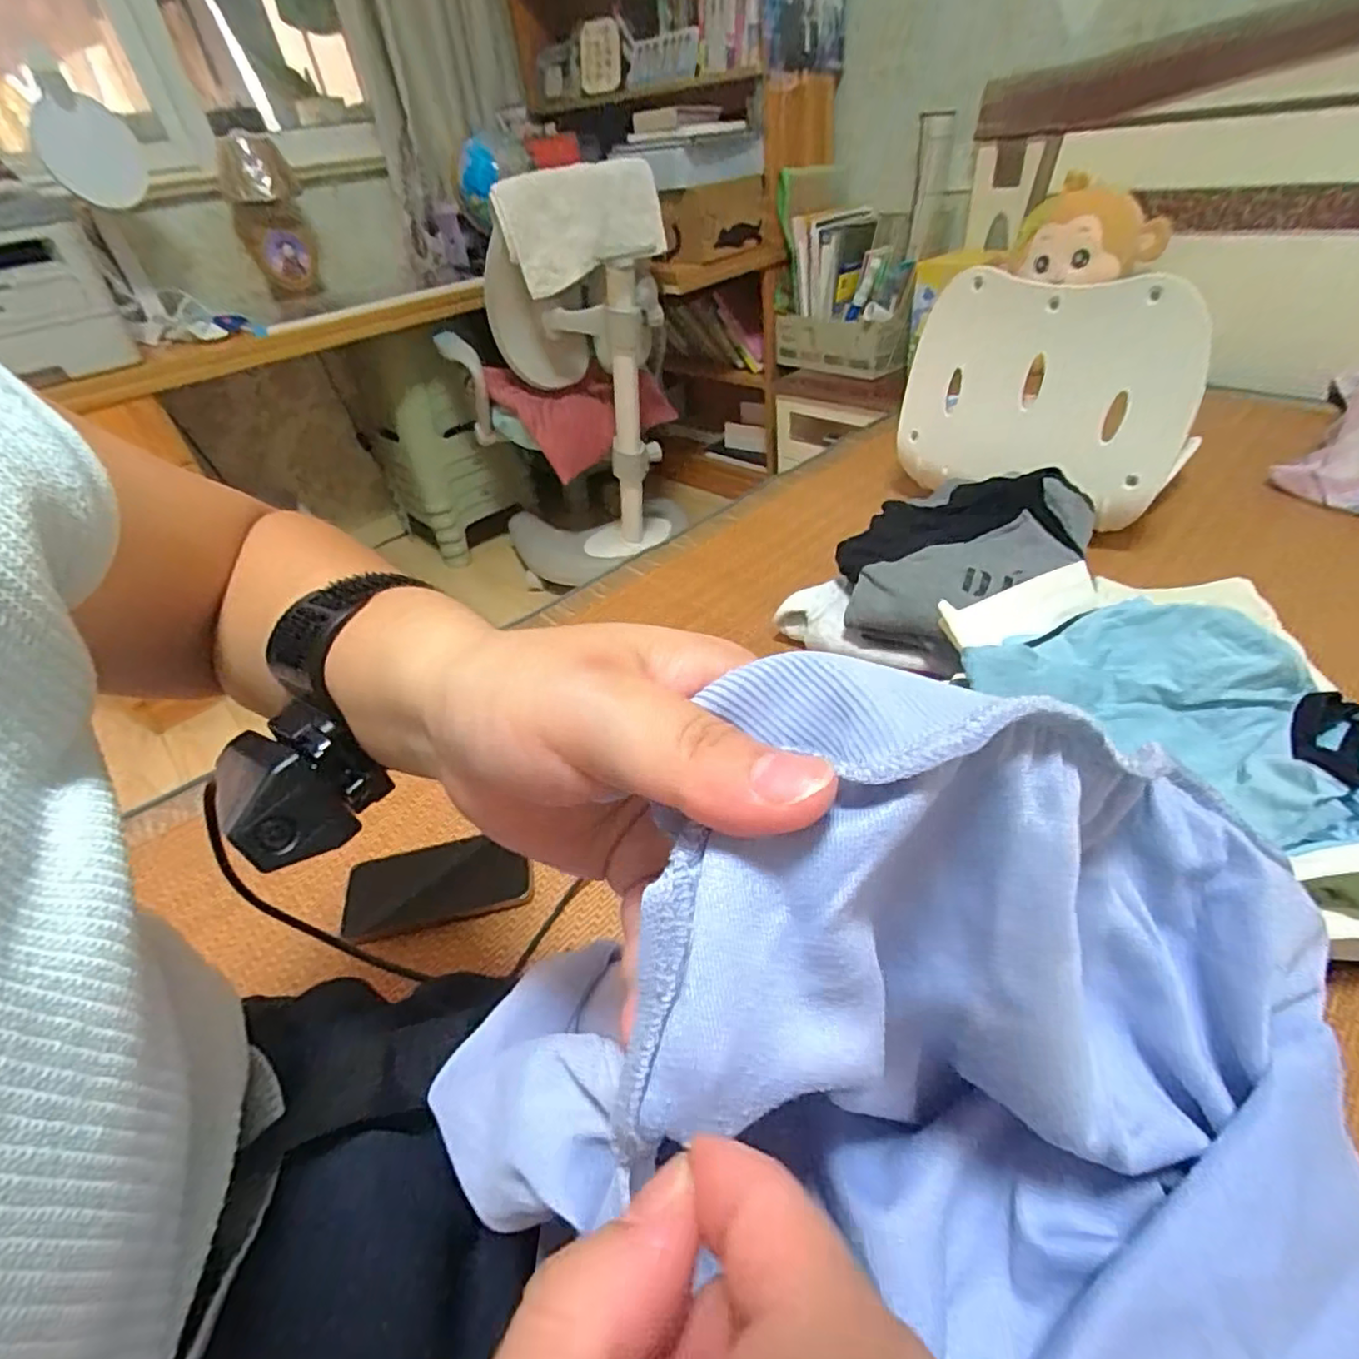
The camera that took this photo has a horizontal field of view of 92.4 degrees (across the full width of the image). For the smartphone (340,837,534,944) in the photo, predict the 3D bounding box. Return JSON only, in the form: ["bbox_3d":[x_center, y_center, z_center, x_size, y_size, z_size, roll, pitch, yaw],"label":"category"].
[{"bbox_3d":[-0.212,0.179,0.575,0.163,0.014,0.075,-12,40,-5],"label":"smartphone"}]

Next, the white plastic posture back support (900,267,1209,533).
[{"bbox_3d":[0.463,-0.369,0.854,0.040,0.279,0.360,-29,46,-35],"label":"white plastic posture back support"}]

